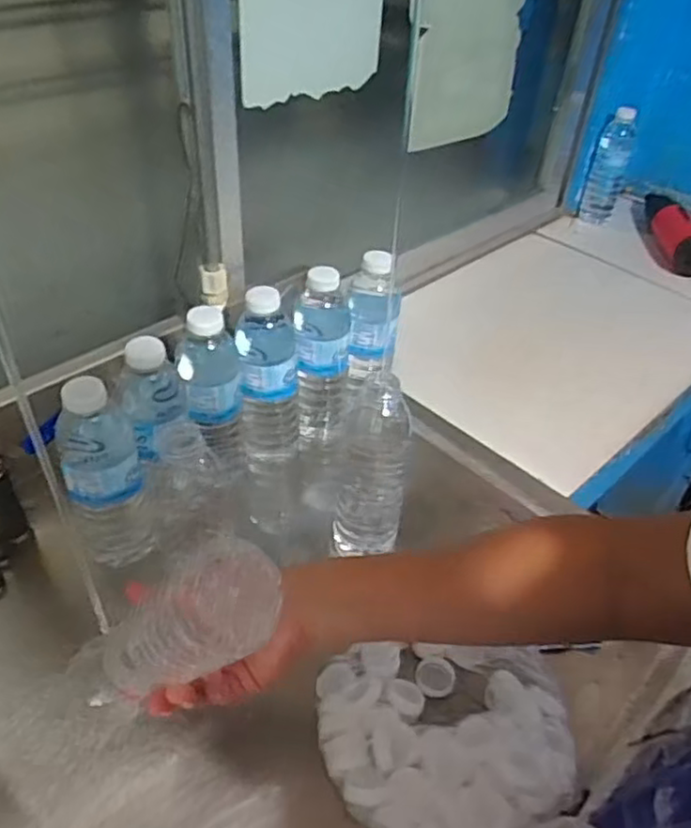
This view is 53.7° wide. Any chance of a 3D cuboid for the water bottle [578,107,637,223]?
[{"bbox_3d":[0.495,-0.466,1.283,0.067,0.193,0.064,19,43,17],"label":"water bottle"}]

